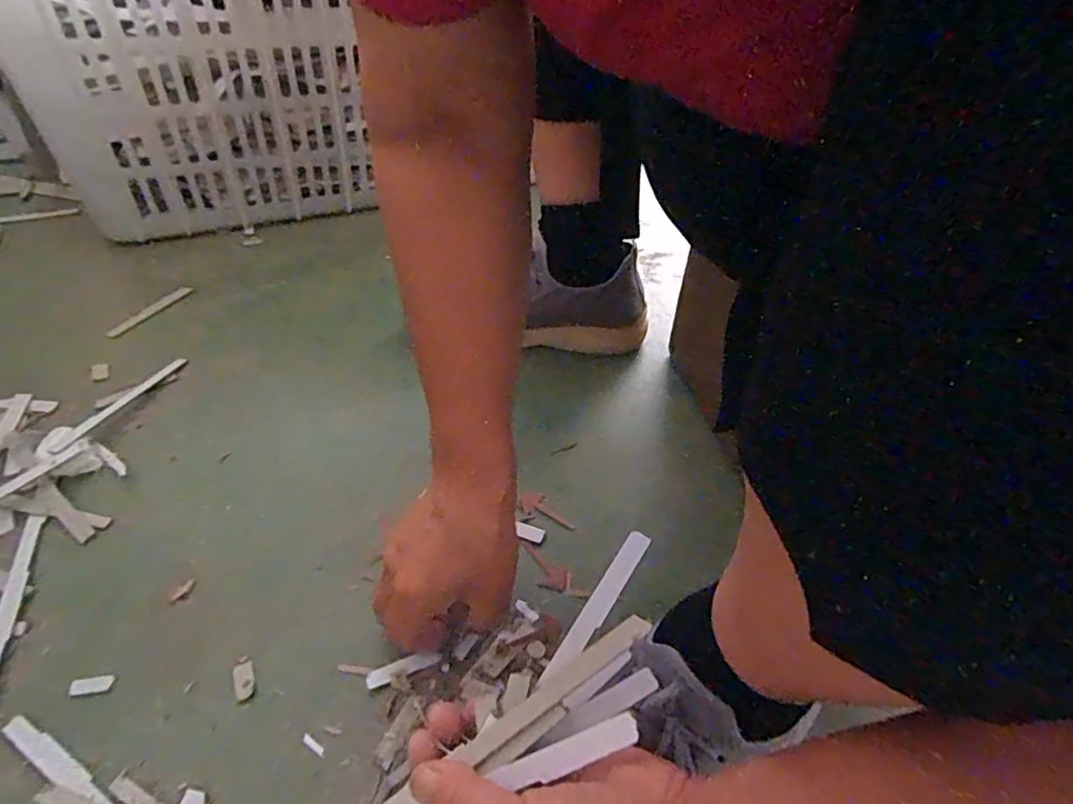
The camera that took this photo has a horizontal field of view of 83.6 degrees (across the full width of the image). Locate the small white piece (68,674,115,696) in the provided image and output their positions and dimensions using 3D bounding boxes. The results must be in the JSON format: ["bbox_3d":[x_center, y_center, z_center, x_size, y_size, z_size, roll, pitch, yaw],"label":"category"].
[{"bbox_3d":[-0.261,0.165,0.351,0.022,0.004,0.010,-5,42,-11],"label":"small white piece"}]

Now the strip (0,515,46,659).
[{"bbox_3d":[-0.337,0.129,0.383,0.013,0.005,0.144,-11,44,-17],"label":"strip"}]

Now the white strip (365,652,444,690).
[{"bbox_3d":[-0.082,0.164,0.369,0.045,0.007,0.011,-14,45,-13],"label":"white strip"}]

